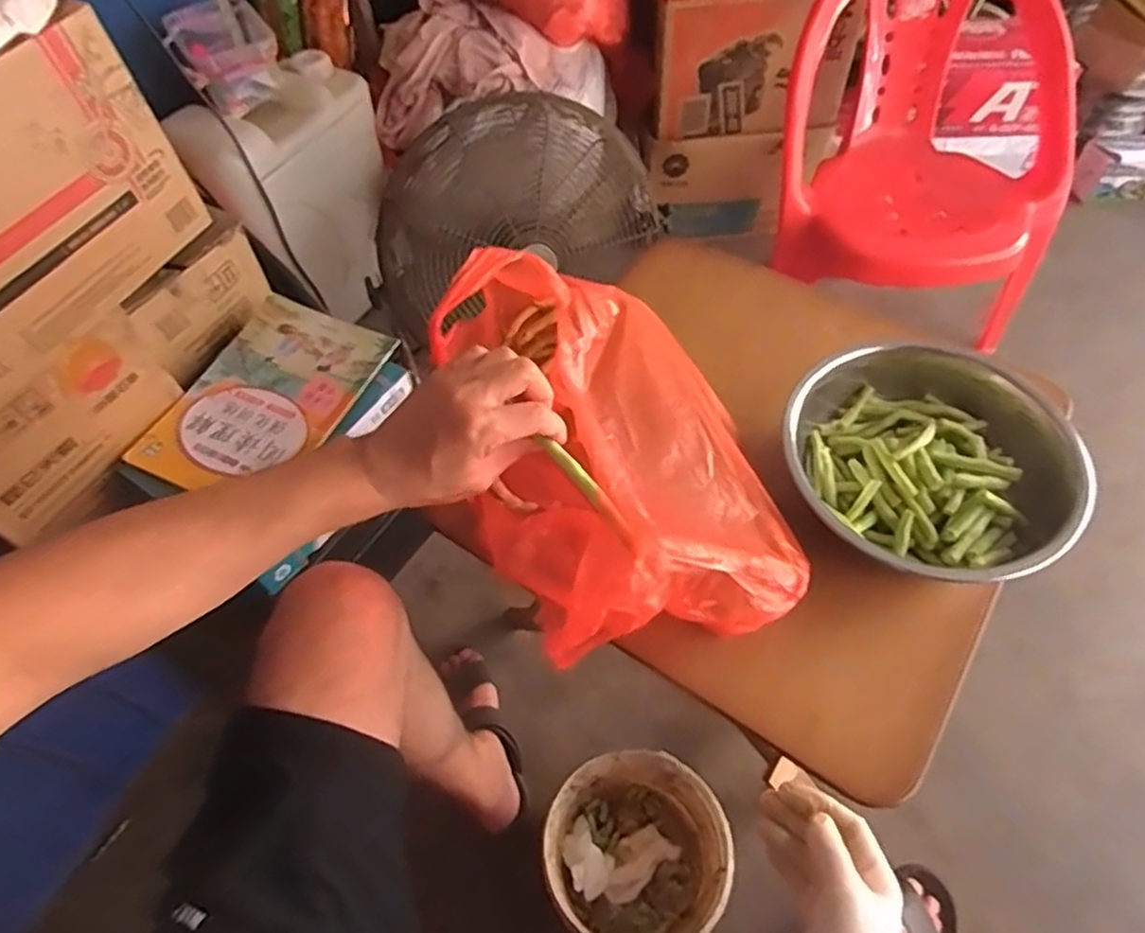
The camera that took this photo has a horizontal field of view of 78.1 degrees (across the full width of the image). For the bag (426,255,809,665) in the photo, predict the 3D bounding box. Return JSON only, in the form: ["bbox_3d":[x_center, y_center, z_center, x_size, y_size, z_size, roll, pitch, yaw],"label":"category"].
[{"bbox_3d":[0.026,-0.034,0.571,0.223,0.191,0.336,-16,56,-8],"label":"bag"}]

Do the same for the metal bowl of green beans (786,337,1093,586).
[{"bbox_3d":[0.299,-0.004,0.601,0.223,0.076,0.201,29,61,21],"label":"metal bowl of green beans"}]

